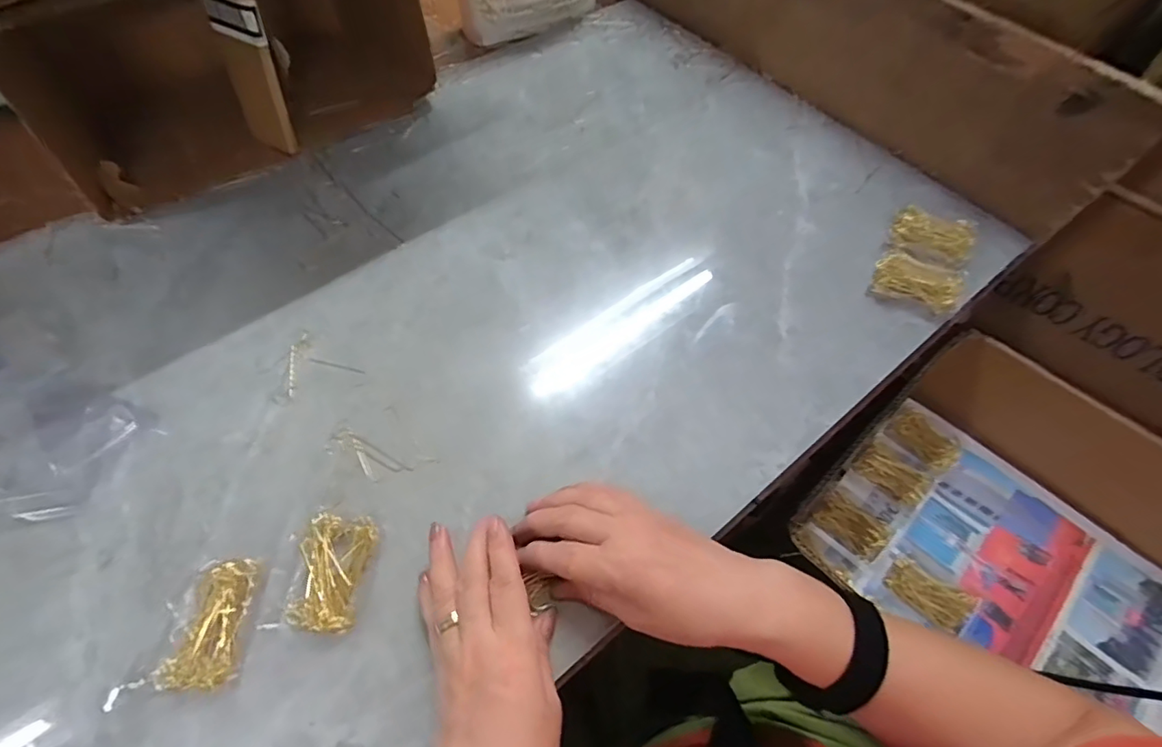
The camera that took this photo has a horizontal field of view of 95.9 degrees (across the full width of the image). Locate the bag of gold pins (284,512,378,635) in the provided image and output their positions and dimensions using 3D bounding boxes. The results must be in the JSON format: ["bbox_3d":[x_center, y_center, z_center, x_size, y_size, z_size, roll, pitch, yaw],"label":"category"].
[{"bbox_3d":[-0.162,0.129,0.342,0.044,0.009,0.070,6,59,2],"label":"bag of gold pins"}]

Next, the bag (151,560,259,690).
[{"bbox_3d":[-0.231,0.154,0.325,0.048,0.015,0.071,-1,59,-2],"label":"bag"}]

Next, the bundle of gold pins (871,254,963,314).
[{"bbox_3d":[0.307,-0.084,0.482,0.067,0.023,0.047,22,61,12],"label":"bundle of gold pins"}]

